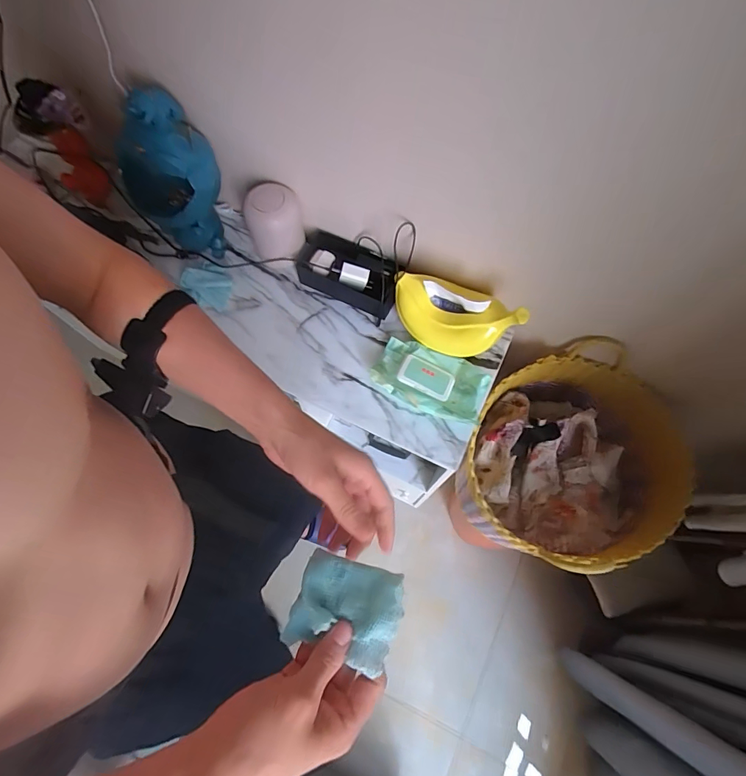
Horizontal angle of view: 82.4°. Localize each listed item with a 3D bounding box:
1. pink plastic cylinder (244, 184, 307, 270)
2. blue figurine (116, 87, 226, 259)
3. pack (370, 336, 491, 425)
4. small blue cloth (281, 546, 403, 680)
[{"bbox_3d":[-0.178,-0.290,0.787,0.099,0.135,0.107,-15,70,-6],"label":"pink plastic cylinder"},{"bbox_3d":[-0.347,-0.361,0.742,0.150,0.264,0.114,-15,70,-6],"label":"blue figurine"},{"bbox_3d":[0.099,-0.013,0.751,0.190,0.046,0.121,20,70,7],"label":"pack"},{"bbox_3d":[-0.022,0.179,0.348,0.086,0.015,0.072,10,57,15],"label":"small blue cloth"}]

